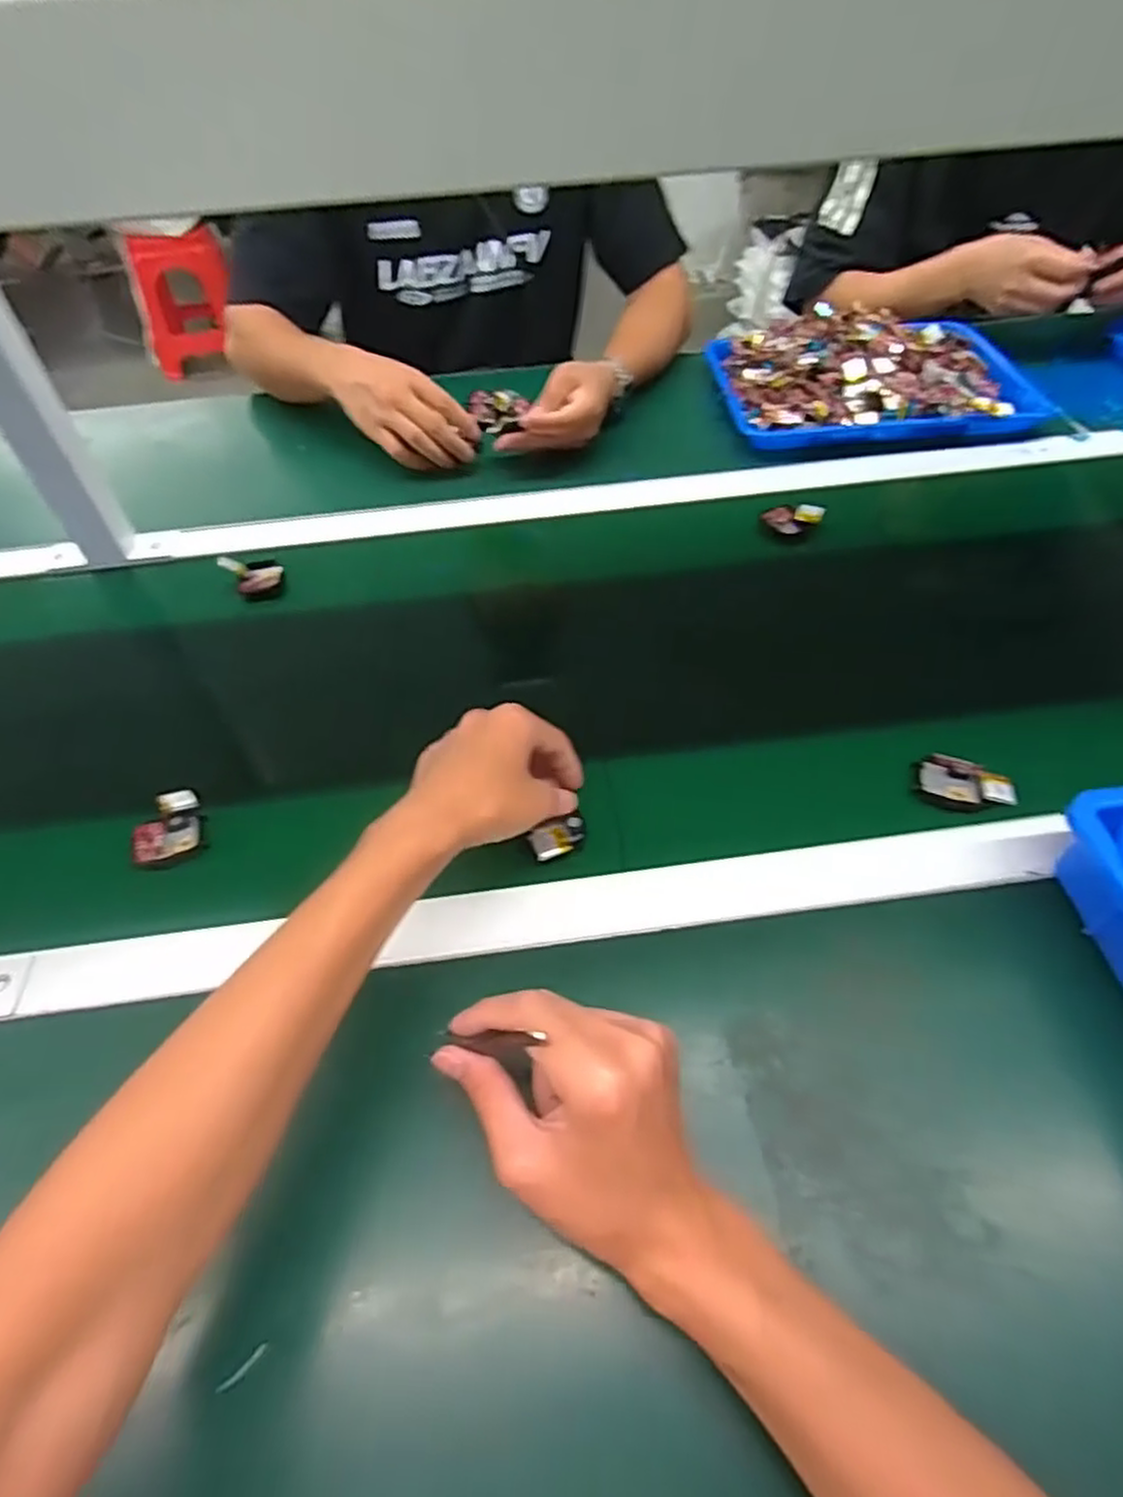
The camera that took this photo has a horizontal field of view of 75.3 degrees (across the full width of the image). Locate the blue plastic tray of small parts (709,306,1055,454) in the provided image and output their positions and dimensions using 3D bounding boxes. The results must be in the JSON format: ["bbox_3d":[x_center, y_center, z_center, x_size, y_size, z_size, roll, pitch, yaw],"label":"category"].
[{"bbox_3d":[0.349,-0.423,0.828,0.328,0.067,0.220,-3,50,-1],"label":"blue plastic tray of small parts"}]

